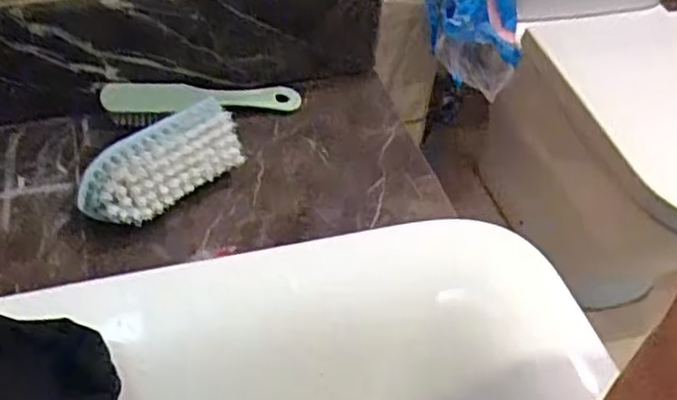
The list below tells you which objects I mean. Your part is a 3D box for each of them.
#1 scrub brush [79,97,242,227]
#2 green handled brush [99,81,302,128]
[{"bbox_3d":[-0.129,-0.022,0.514,0.120,0.058,0.045,-30,57,-29],"label":"scrub brush"},{"bbox_3d":[-0.115,-0.087,0.594,0.164,0.026,0.033,-6,48,-11],"label":"green handled brush"}]

